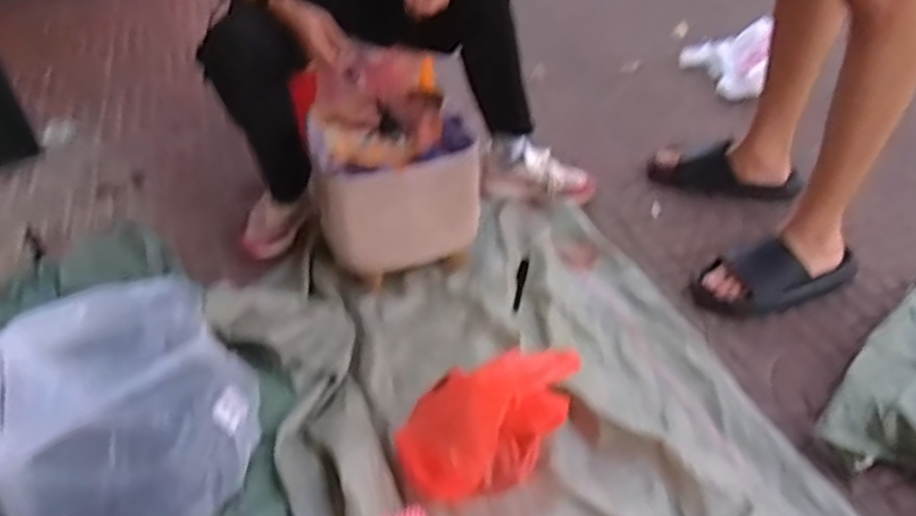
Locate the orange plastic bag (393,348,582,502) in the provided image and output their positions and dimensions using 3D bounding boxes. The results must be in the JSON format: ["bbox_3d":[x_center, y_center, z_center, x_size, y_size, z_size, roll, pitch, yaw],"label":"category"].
[{"bbox_3d":[0.043,0.220,0.904,0.237,0.153,0.117,-11,43,-9],"label":"orange plastic bag"}]

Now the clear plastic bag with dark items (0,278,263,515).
[{"bbox_3d":[-0.492,0.222,0.901,0.450,0.171,0.314,-26,47,-23],"label":"clear plastic bag with dark items"}]

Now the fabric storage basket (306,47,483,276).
[{"bbox_3d":[-0.114,-0.174,1.235,0.252,0.217,0.349,-9,40,-5],"label":"fabric storage basket"}]

